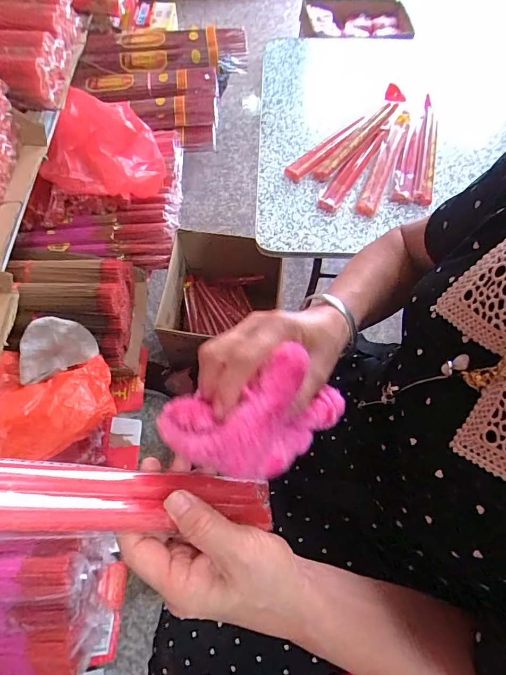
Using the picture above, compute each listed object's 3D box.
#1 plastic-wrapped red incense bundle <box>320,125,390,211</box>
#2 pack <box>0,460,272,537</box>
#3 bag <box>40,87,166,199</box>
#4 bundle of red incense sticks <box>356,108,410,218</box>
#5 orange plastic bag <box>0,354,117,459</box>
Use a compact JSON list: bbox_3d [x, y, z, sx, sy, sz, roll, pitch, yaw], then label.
[{"bbox_3d":[0.194,-0.331,0.758,0.045,0.029,0.241,32,67,13],"label":"plastic-wrapped red incense bundle"},{"bbox_3d":[-0.101,0.090,0.222,0.269,0.017,0.038,16,59,-33],"label":"pack"},{"bbox_3d":[-0.393,-0.503,1.064,0.270,0.180,0.273,4,64,0],"label":"bag"},{"bbox_3d":[0.258,-0.344,0.758,0.040,0.025,0.279,22,65,9],"label":"bundle of red incense sticks"},{"bbox_3d":[-0.422,0.152,0.818,0.246,0.082,0.205,-20,66,-11],"label":"orange plastic bag"}]

